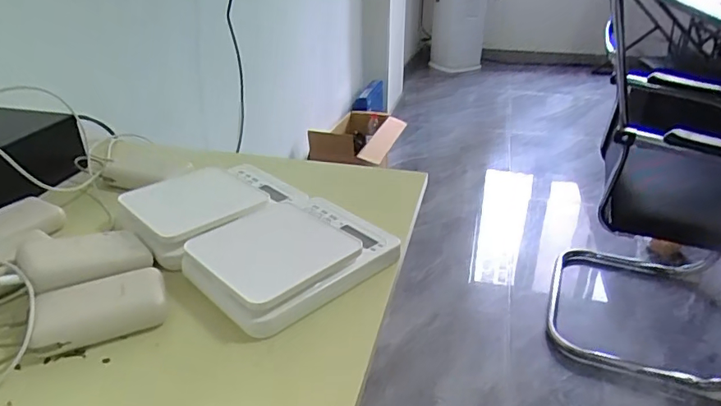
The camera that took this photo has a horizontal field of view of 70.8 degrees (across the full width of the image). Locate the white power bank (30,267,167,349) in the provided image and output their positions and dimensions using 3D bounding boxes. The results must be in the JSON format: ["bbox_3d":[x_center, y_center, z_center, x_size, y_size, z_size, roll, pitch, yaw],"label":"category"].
[{"bbox_3d":[-0.215,0.089,0.424,0.096,0.029,0.059,-12,31,-21],"label":"white power bank"}]

